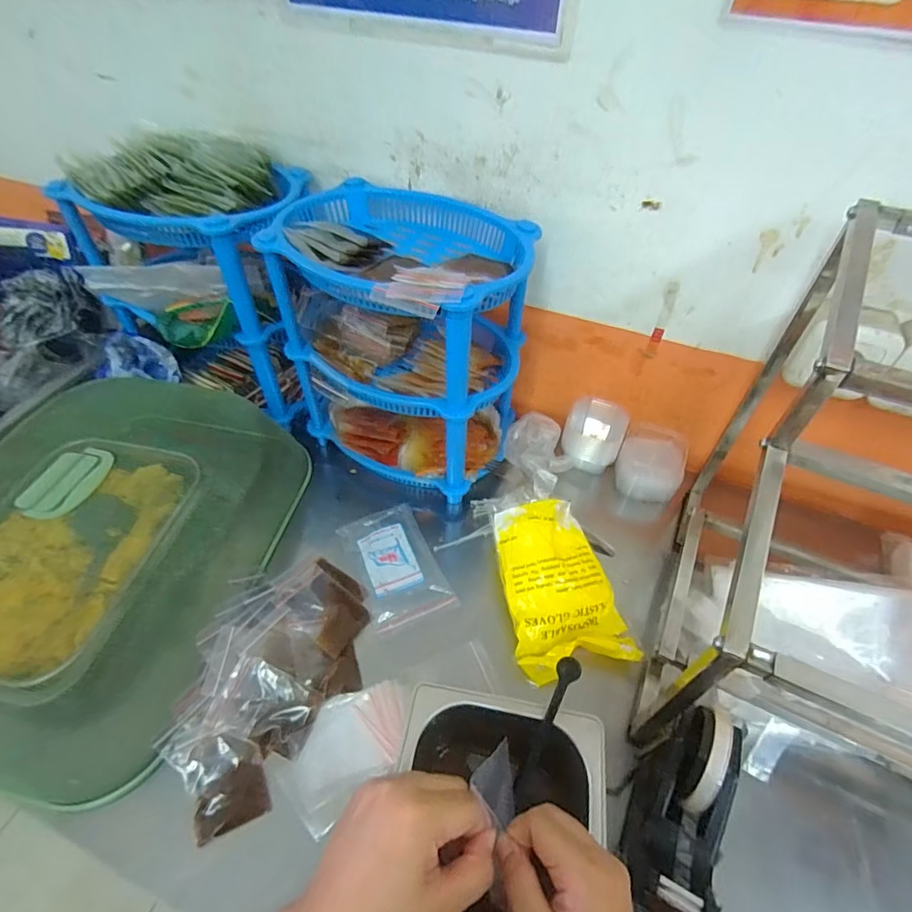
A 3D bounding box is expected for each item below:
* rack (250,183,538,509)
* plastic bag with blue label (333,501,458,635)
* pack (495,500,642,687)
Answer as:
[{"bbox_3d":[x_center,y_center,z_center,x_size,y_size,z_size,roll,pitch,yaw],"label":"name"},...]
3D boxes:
[{"bbox_3d":[-0.067,-0.132,0.643,0.286,0.313,0.201,30,54,24],"label":"rack"},{"bbox_3d":[-0.073,0.128,0.609,0.098,0.012,0.152,-19,51,-17],"label":"plastic bag with blue label"},{"bbox_3d":[0.114,0.139,0.564,0.122,0.062,0.183,-10,49,-10],"label":"pack"}]

